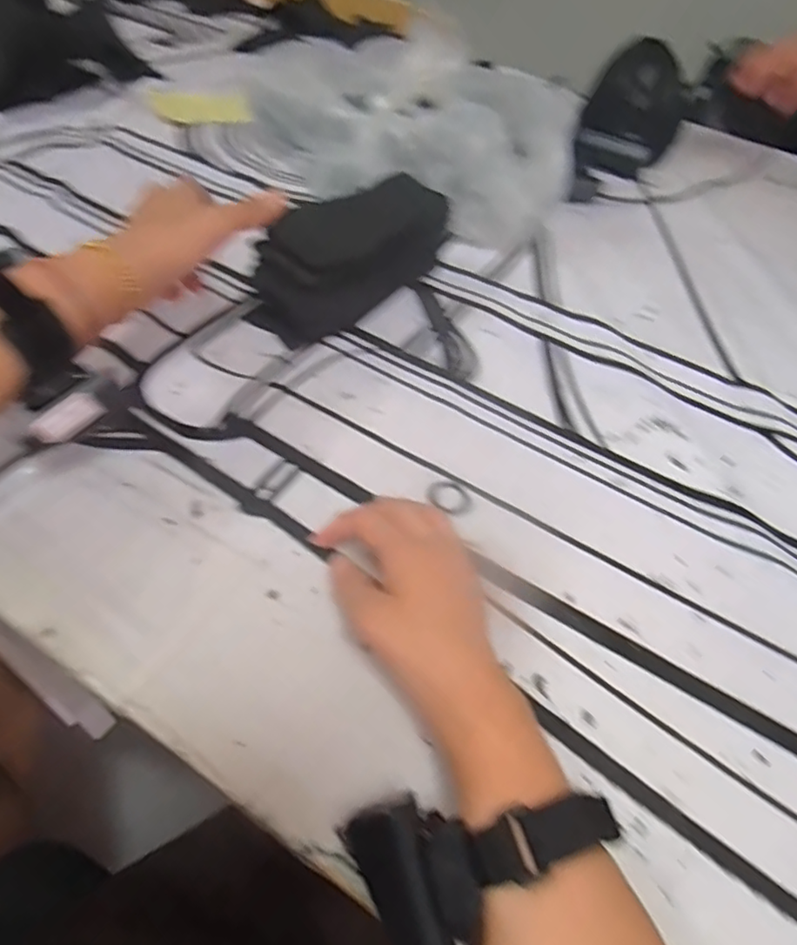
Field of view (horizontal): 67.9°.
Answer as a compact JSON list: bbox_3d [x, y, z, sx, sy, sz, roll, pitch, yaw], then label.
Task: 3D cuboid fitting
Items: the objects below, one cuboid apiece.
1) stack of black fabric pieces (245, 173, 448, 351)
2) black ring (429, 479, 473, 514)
[{"bbox_3d":[-0.042,-0.196,0.537,0.087,0.083,0.195,32,55,19],"label":"stack of black fabric pieces"},{"bbox_3d":[0.037,0.017,0.422,0.027,0.004,0.031,-27,58,-25],"label":"black ring"}]

